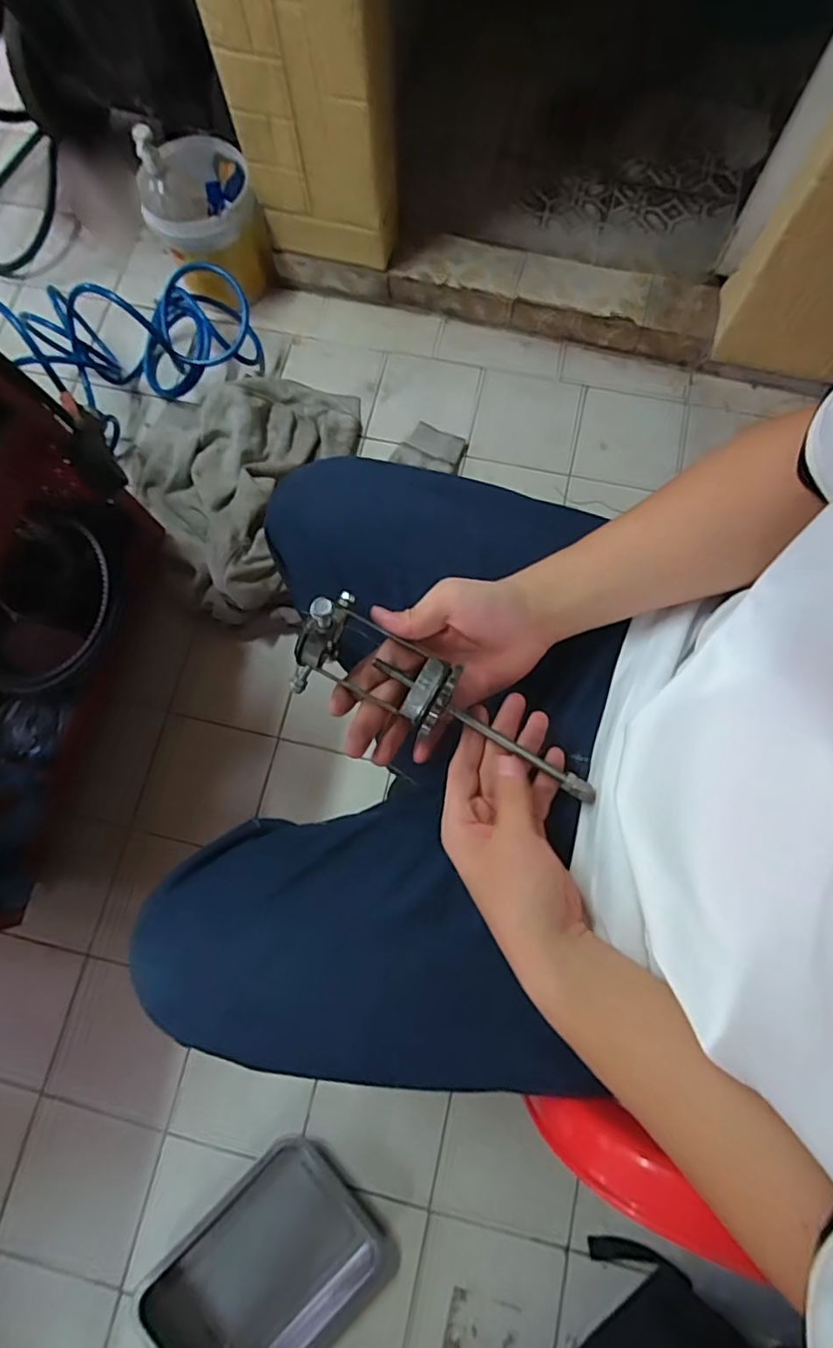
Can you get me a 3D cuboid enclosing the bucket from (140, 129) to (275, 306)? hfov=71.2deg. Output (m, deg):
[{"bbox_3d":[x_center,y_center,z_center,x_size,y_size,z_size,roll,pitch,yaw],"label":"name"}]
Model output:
[{"bbox_3d":[-0.374,-0.810,1.050,0.185,0.185,0.185,-20,77,-3],"label":"bucket"}]

